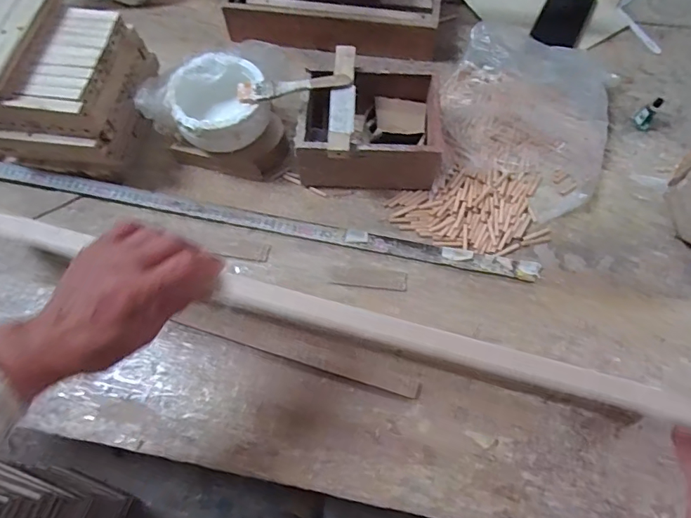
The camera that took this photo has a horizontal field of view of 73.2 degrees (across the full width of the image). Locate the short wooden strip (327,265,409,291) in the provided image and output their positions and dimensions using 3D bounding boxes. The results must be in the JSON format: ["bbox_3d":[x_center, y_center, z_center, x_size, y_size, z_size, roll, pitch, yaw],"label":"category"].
[{"bbox_3d":[0.030,0.024,0.598,0.097,0.004,0.025,5,67,4],"label":"short wooden strip"}]

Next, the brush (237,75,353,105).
[{"bbox_3d":[-0.063,-0.217,0.584,0.141,0.012,0.031,-10,67,-3],"label":"brush"}]

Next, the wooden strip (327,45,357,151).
[{"bbox_3d":[-0.002,-0.209,0.591,0.031,0.016,0.166,2,67,3],"label":"wooden strip"}]

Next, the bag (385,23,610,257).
[{"bbox_3d":[0.239,-0.172,0.658,0.232,0.032,0.375,22,70,11],"label":"bag"}]

